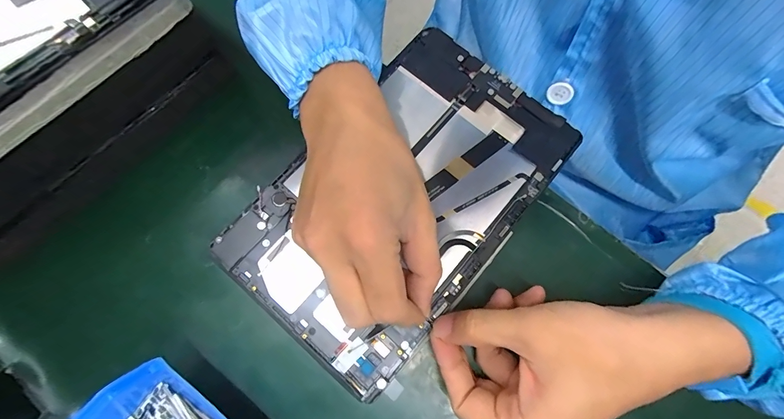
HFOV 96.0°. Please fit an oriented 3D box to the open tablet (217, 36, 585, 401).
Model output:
[{"bbox_3d":[0.008,-0.012,0.252,0.148,0.010,0.240,41,81,9],"label":"open tablet"}]

